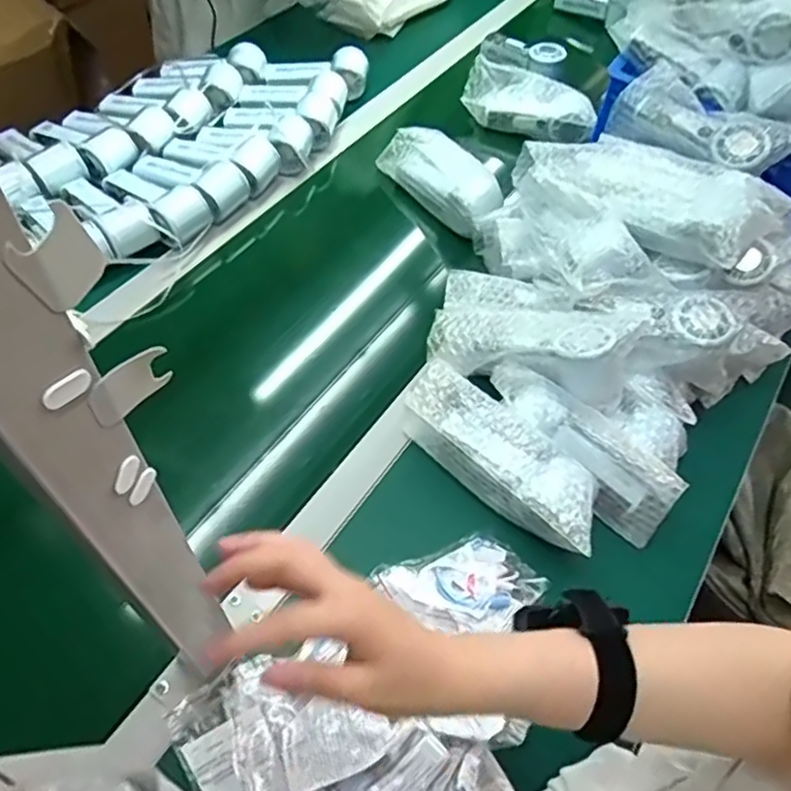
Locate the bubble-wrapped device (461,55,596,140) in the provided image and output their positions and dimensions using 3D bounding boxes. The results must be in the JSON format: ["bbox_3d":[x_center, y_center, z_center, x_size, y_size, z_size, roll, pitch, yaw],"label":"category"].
[{"bbox_3d":[0.201,-0.436,0.962,0.208,0.074,0.054,26,56,13],"label":"bubble-wrapped device"}]

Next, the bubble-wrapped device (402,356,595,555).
[{"bbox_3d":[0.101,0.056,0.607,0.207,0.072,0.062,38,60,20],"label":"bubble-wrapped device"}]

